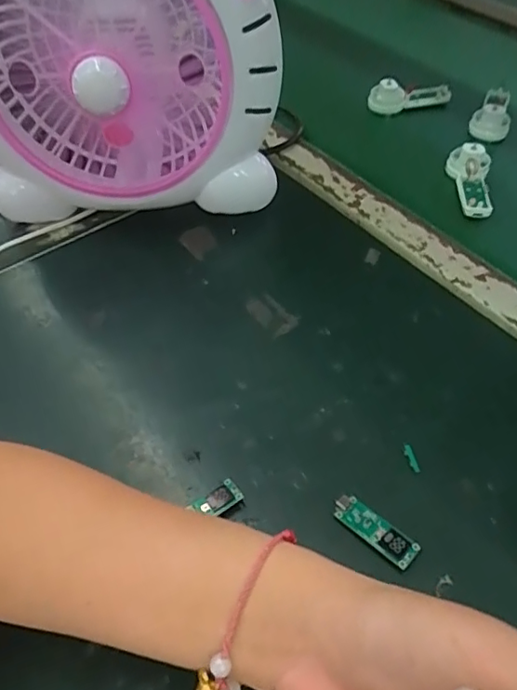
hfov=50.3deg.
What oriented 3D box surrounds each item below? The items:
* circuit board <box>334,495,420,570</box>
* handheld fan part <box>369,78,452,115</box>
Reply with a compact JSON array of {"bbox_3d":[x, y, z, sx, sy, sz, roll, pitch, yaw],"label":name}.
[{"bbox_3d":[0.068,0.108,0.322,0.051,0.006,0.019,34,61,26],"label":"circuit board"},{"bbox_3d":[0.168,-0.278,0.603,0.093,0.029,0.021,-6,52,-1],"label":"handheld fan part"}]

